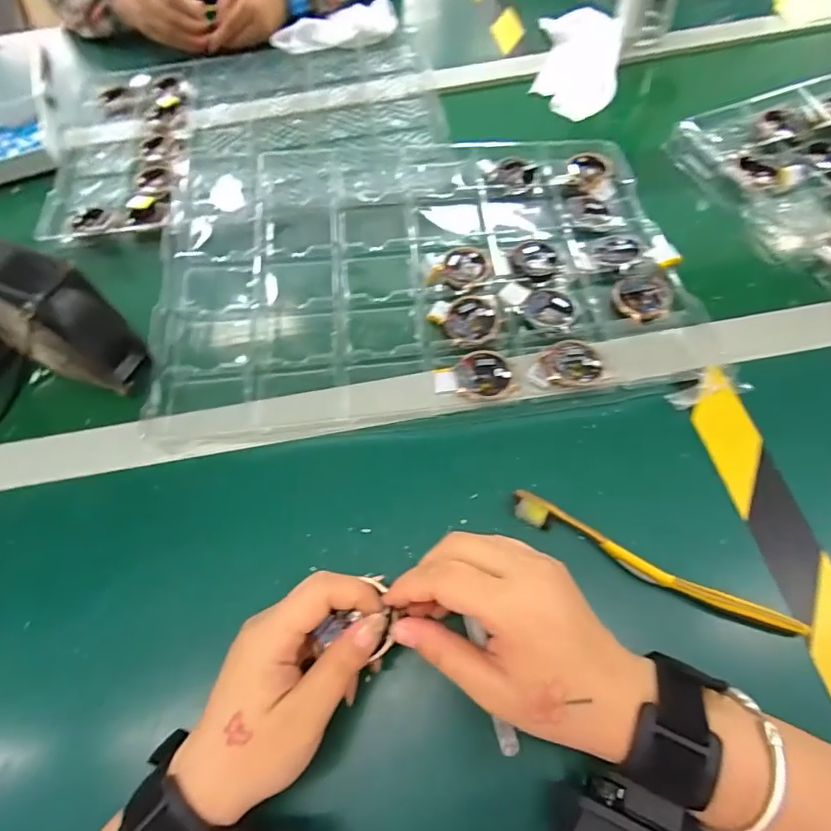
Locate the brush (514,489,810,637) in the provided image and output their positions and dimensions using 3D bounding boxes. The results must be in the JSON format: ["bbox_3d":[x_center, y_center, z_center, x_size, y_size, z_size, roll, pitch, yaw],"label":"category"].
[{"bbox_3d":[0.146,0.095,0.310,0.178,0.013,0.016,24,66,17],"label":"brush"}]

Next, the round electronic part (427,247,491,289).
[{"bbox_3d":[0.044,-0.134,0.438,0.041,0.014,0.053,30,68,19],"label":"round electronic part"}]

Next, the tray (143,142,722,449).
[{"bbox_3d":[-0.002,-0.150,0.437,0.435,0.031,0.329,-6,62,1],"label":"tray"}]

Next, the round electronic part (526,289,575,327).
[{"bbox_3d":[0.117,-0.092,0.416,0.040,0.007,0.040,-2,61,4],"label":"round electronic part"}]

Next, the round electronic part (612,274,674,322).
[{"bbox_3d":[0.191,-0.099,0.410,0.045,0.011,0.050,16,64,13],"label":"round electronic part"}]

